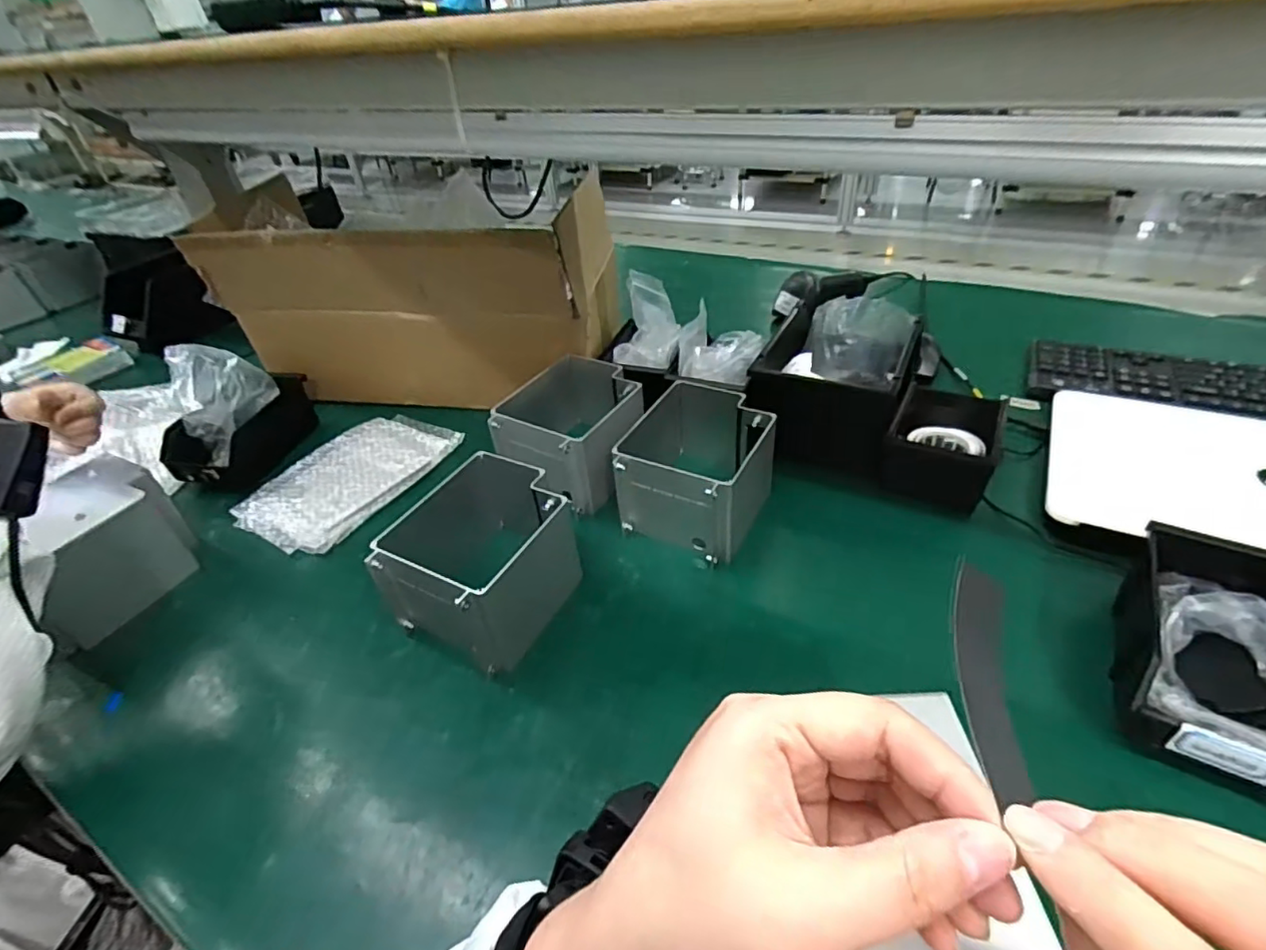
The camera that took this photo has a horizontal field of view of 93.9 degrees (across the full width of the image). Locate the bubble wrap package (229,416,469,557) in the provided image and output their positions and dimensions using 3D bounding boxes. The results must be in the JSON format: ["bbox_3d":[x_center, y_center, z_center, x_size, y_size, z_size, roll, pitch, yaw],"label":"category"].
[{"bbox_3d":[-0.358,-0.003,0.750,0.171,0.015,0.246,19,46,28],"label":"bubble wrap package"}]

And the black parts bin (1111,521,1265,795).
[{"bbox_3d":[0.426,0.122,0.427,0.107,0.067,0.189,22,48,31],"label":"black parts bin"}]

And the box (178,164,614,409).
[{"bbox_3d":[-0.294,-0.244,0.829,0.500,0.246,0.265,6,42,16],"label":"box"}]

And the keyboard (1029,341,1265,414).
[{"bbox_3d":[0.721,-0.093,0.696,0.430,0.024,0.127,15,44,25],"label":"keyboard"}]

